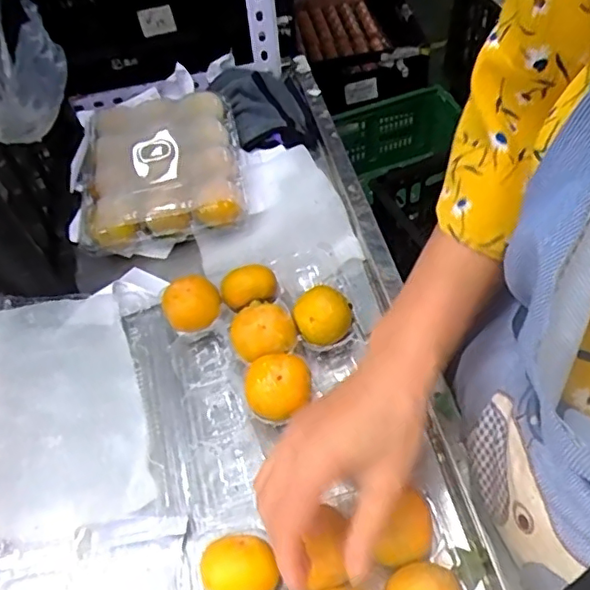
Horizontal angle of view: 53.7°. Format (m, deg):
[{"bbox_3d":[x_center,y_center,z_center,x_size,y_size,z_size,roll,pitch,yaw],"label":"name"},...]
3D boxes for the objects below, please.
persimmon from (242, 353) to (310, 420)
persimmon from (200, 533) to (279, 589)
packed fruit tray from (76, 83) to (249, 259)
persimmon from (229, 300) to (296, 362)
[{"bbox_3d":[-0.014,0.074,0.465,0.050,0.043,0.051,-4,52,5],"label":"persimmon"},{"bbox_3d":[-0.036,0.182,0.384,0.044,0.042,0.045,-4,52,5],"label":"persimmon"},{"bbox_3d":[-0.148,-0.146,0.638,0.168,0.046,0.209,-9,52,1],"label":"packed fruit tray"},{"bbox_3d":[-0.028,0.035,0.498,0.052,0.033,0.053,-4,52,5],"label":"persimmon"}]

